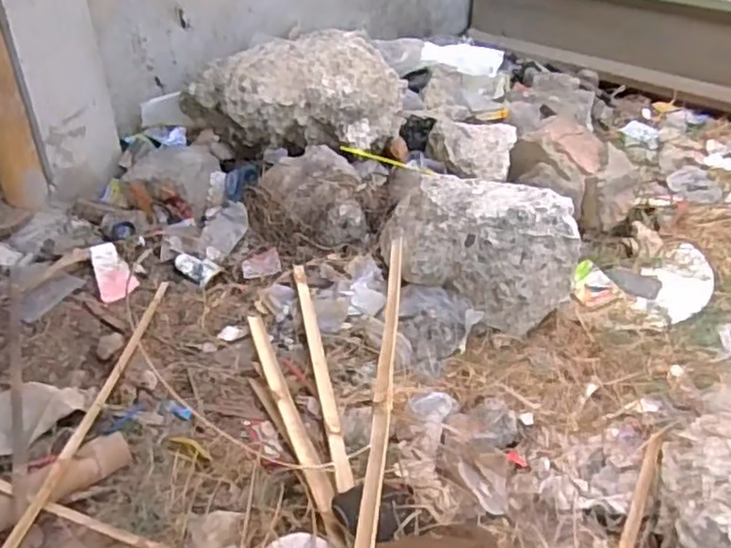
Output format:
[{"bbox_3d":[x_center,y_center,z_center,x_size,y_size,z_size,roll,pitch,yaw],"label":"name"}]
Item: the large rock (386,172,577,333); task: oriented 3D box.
[{"bbox_3d":[0.199,-0.065,1.257,0.370,0.196,0.194,19,40,20],"label":"large rock"}]

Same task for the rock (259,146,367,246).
[{"bbox_3d":[-0.107,-0.153,1.418,0.196,0.121,0.228,-8,37,-10],"label":"rock"}]

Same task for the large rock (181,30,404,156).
[{"bbox_3d":[-0.163,-0.396,1.513,0.486,0.187,0.219,1,37,1],"label":"large rock"}]

